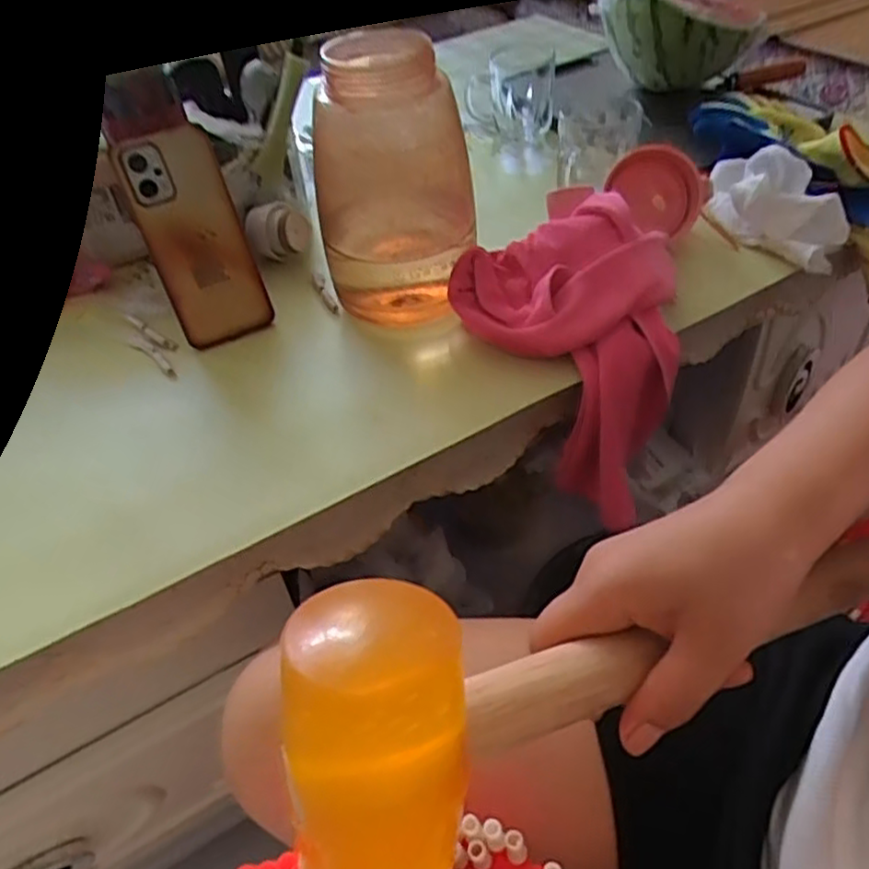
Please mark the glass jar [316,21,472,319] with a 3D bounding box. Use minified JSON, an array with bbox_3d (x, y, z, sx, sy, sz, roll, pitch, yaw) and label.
[{"bbox_3d":[-0.032,-0.194,0.536,0.118,0.208,0.118,-5,47,1],"label":"glass jar"}]

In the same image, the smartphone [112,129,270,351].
[{"bbox_3d":[-0.193,-0.157,0.552,0.076,0.165,0.018,-24,24,-15],"label":"smartphone"}]

